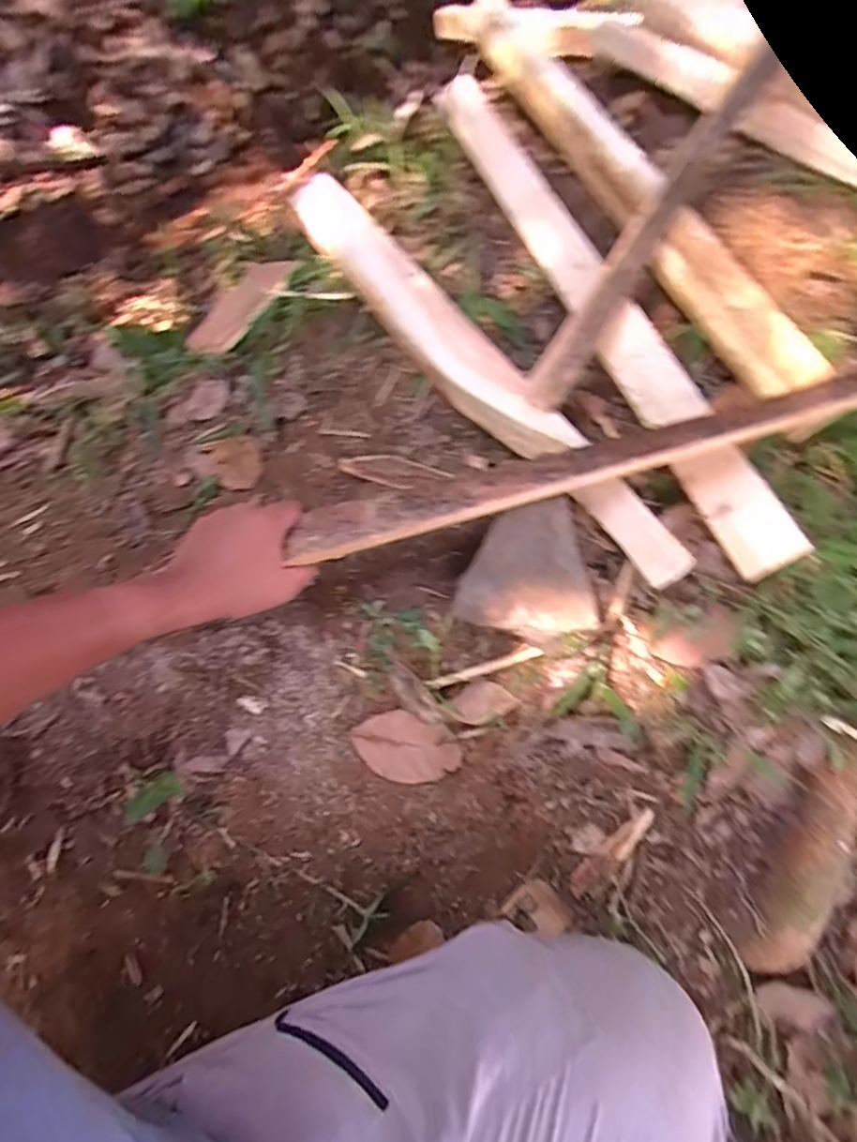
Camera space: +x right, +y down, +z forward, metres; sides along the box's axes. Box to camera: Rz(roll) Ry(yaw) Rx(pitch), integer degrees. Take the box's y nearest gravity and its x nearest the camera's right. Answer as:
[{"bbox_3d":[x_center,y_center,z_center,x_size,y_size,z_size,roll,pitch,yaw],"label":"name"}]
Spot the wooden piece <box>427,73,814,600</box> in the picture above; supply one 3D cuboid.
[{"bbox_3d":[0.174,-0.297,0.610,0.062,0.046,0.680,-21,71,-11],"label":"wooden piece"}]

